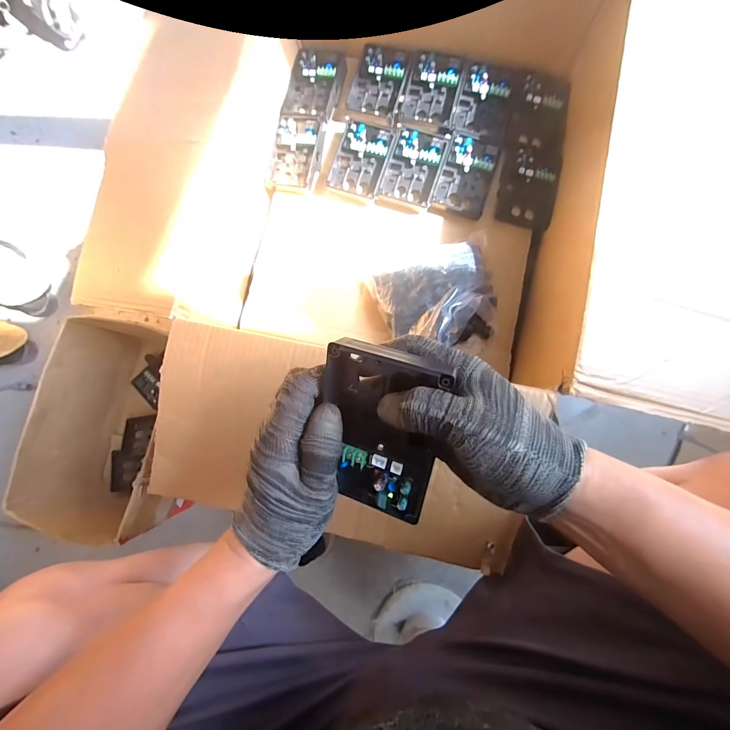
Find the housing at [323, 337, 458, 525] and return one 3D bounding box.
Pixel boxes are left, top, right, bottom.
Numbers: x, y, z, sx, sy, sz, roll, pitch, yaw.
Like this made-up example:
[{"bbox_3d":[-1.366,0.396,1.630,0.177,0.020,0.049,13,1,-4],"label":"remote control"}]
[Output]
[{"bbox_3d":[0.010,0.049,0.247,0.083,0.017,0.125,18,116,20],"label":"housing"}]

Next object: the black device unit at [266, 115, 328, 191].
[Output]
[{"bbox_3d":[-0.118,-0.365,0.583,0.085,0.029,0.112,11,85,5],"label":"black device unit"}]

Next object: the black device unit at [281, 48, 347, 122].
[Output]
[{"bbox_3d":[-0.088,-0.483,0.592,0.085,0.029,0.117,17,85,5],"label":"black device unit"}]

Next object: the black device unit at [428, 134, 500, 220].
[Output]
[{"bbox_3d":[0.164,-0.309,0.565,0.086,0.029,0.118,16,85,5],"label":"black device unit"}]

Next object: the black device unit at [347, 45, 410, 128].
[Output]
[{"bbox_3d":[0.023,-0.476,0.579,0.084,0.023,0.107,18,85,6],"label":"black device unit"}]

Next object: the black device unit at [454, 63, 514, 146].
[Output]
[{"bbox_3d":[0.197,-0.425,0.561,0.088,0.021,0.121,12,85,5],"label":"black device unit"}]

